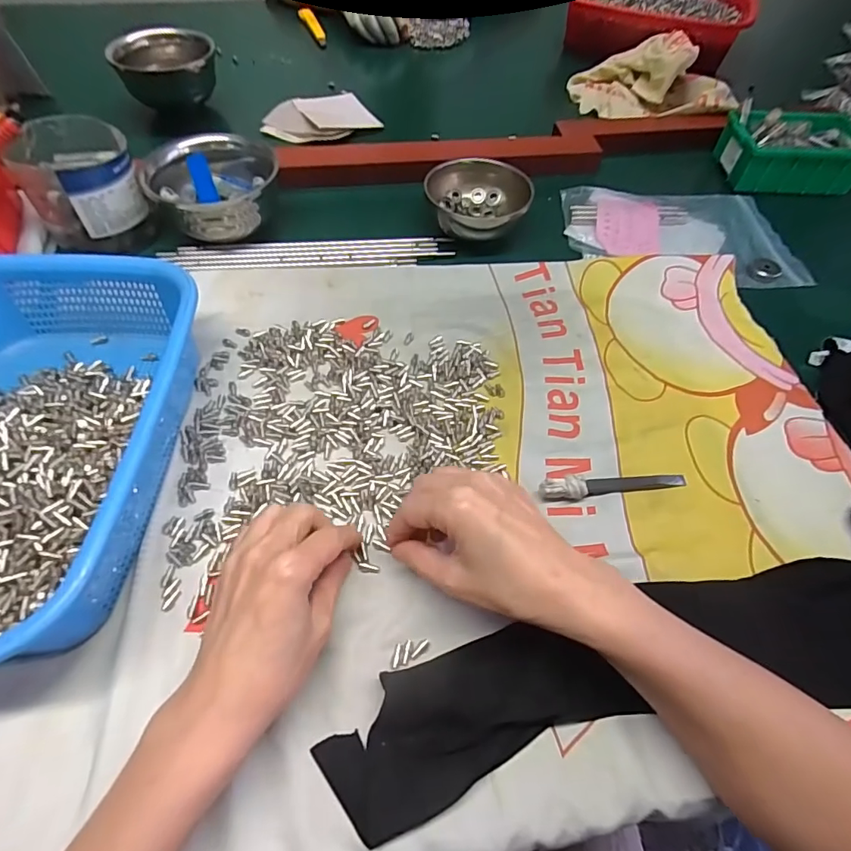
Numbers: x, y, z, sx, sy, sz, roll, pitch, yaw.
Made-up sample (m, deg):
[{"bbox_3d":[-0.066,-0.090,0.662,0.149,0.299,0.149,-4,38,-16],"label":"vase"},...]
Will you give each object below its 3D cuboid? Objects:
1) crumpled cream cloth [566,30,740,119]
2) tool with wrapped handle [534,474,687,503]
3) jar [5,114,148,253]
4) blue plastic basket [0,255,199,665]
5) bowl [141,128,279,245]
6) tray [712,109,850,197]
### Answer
[{"bbox_3d":[0.316,-0.491,0.683,0.212,0.069,0.160,16,57,8],"label":"crumpled cream cloth"},{"bbox_3d":[0.133,0.042,0.343,0.107,0.017,0.013,-5,57,-5],"label":"tool with wrapped handle"},{"bbox_3d":[-0.328,-0.230,0.472,0.094,0.089,0.100,1,57,-1],"label":"jar"},{"bbox_3d":[-0.274,0.002,0.328,0.201,0.071,0.299,0,57,-2],"label":"blue plastic basket"},{"bbox_3d":[-0.208,-0.234,0.486,0.099,0.069,0.114,40,64,22],"label":"bowl"},{"bbox_3d":[0.437,-0.325,0.584,0.149,0.054,0.101,9,57,4],"label":"tray"}]

